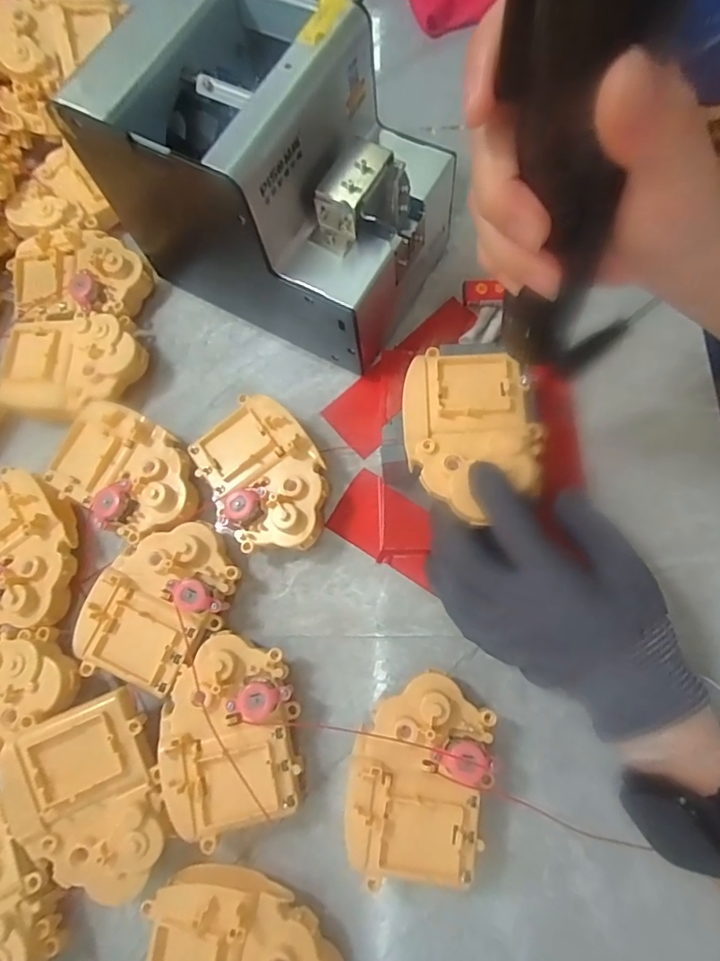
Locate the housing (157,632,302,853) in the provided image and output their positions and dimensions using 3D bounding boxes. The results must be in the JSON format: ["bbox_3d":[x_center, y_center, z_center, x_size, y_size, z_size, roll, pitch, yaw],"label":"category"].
[{"bbox_3d":[-0.071,0.141,0.296,0.074,0.039,0.103,-6,73,5],"label":"housing"}]

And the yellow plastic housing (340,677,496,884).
[{"bbox_3d":[0.032,0.156,0.280,0.071,0.040,0.103,9,75,9],"label":"yellow plastic housing"}]

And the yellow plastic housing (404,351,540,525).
[{"bbox_3d":[0.062,-0.030,0.293,0.071,0.014,0.098,-8,75,-1],"label":"yellow plastic housing"}]

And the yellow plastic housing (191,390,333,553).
[{"bbox_3d":[-0.060,-0.002,0.333,0.071,0.034,0.098,-27,73,-4],"label":"yellow plastic housing"}]

